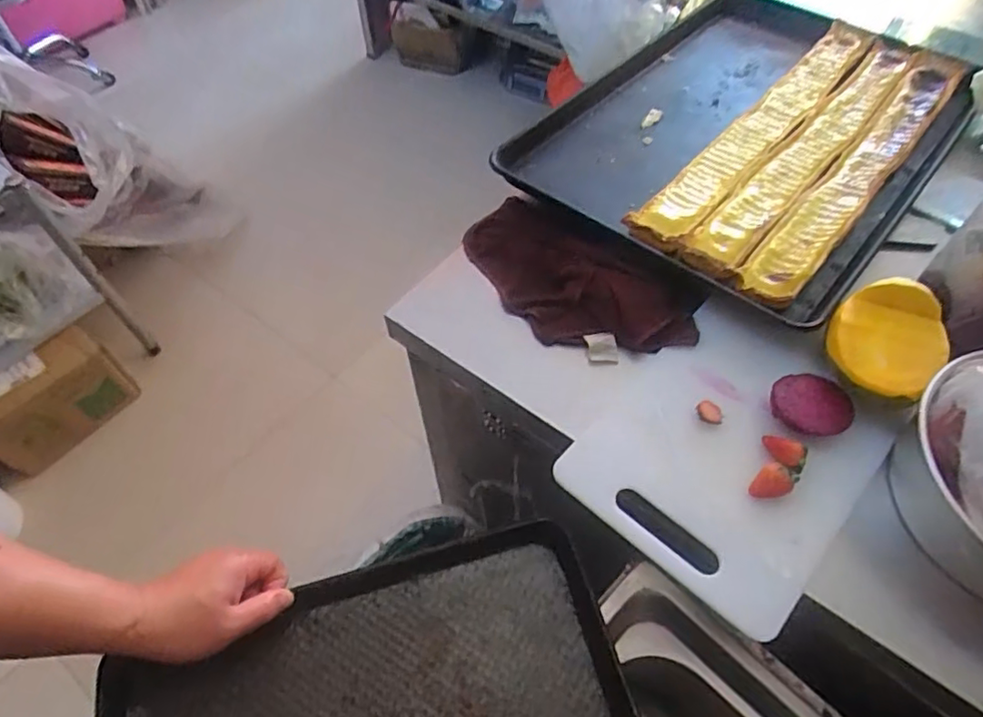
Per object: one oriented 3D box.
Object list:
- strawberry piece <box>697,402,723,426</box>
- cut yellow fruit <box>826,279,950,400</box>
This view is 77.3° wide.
[{"bbox_3d":[0.197,0.048,0.554,0.023,0.006,0.019,21,59,14],"label":"strawberry piece"},{"bbox_3d":[0.354,-0.016,0.554,0.097,0.041,0.091,0,56,0],"label":"cut yellow fruit"}]

